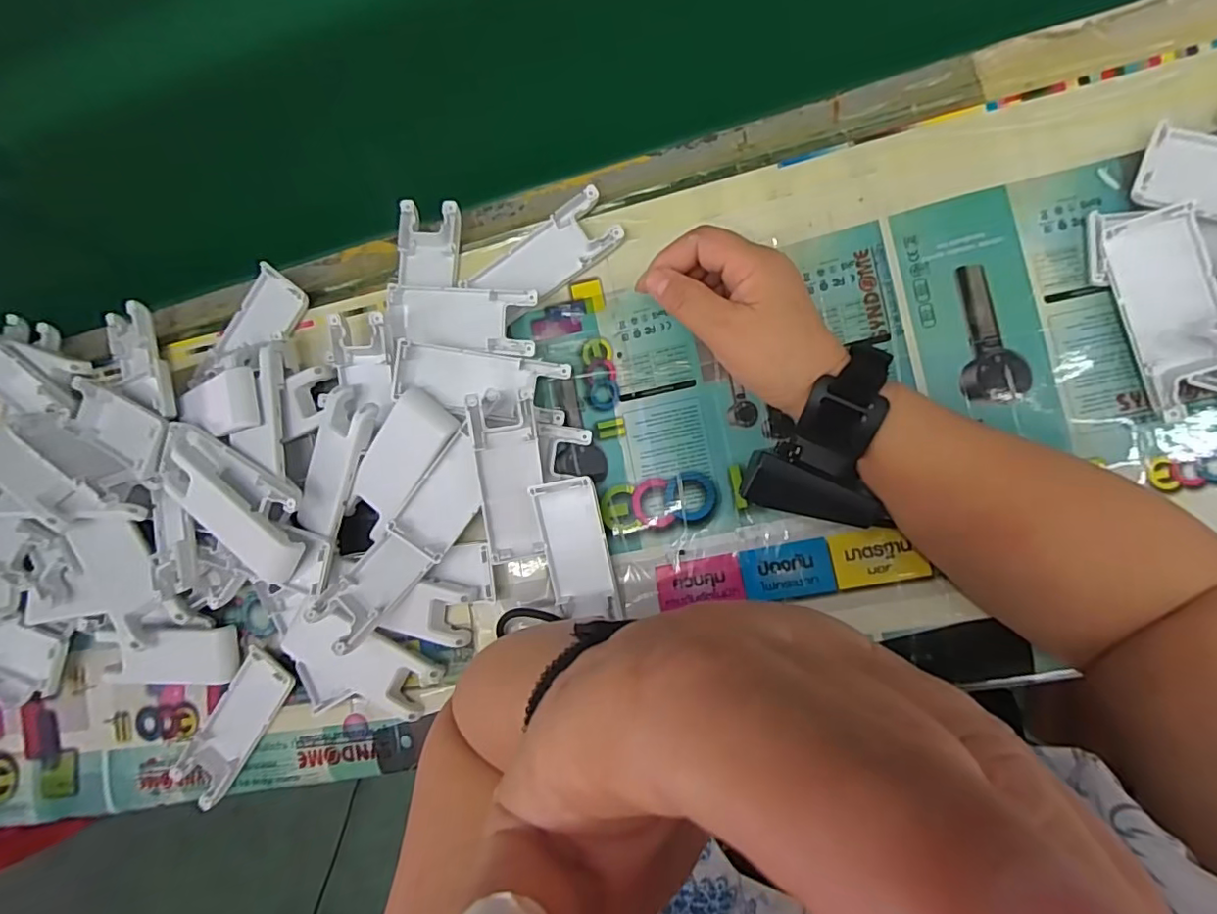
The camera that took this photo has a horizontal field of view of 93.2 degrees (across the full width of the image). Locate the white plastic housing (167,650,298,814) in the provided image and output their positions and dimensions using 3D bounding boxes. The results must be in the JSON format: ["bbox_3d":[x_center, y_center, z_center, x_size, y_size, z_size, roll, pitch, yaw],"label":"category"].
[{"bbox_3d":[-0.257,0.183,0.393,0.041,0.015,0.104,32,93,9],"label":"white plastic housing"}]

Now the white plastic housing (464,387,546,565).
[{"bbox_3d":[-0.060,0.014,0.344,0.035,0.021,0.103,1,107,10],"label":"white plastic housing"}]

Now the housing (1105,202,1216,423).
[{"bbox_3d":[0.293,-0.074,0.297,0.037,0.025,0.104,-16,85,9],"label":"housing"}]

